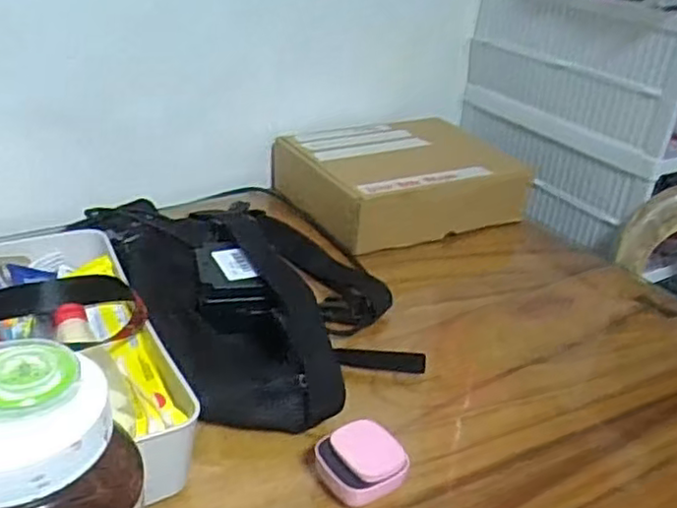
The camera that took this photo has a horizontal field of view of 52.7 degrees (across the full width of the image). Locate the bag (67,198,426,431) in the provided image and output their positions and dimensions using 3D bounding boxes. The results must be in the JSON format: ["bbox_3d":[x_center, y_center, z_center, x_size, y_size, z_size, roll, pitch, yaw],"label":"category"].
[{"bbox_3d":[-0.080,0.024,0.644,0.230,0.077,0.345,-15,36,-32],"label":"bag"}]

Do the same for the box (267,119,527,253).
[{"bbox_3d":[0.077,-0.097,0.881,0.268,0.082,0.220,-12,34,-29],"label":"box"}]

